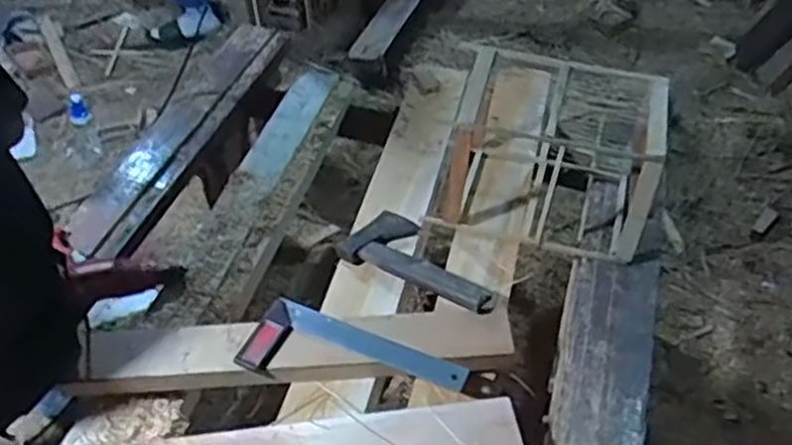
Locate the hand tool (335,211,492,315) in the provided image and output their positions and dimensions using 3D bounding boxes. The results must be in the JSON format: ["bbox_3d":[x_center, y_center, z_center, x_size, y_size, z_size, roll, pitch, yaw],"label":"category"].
[{"bbox_3d":[0.045,0.057,1.200,0.277,0.055,0.135,31,54,28],"label":"hand tool"}]

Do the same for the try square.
[{"bbox_3d":[-0.060,0.195,1.067,0.310,0.025,0.121,15,48,16],"label":"try square"}]

